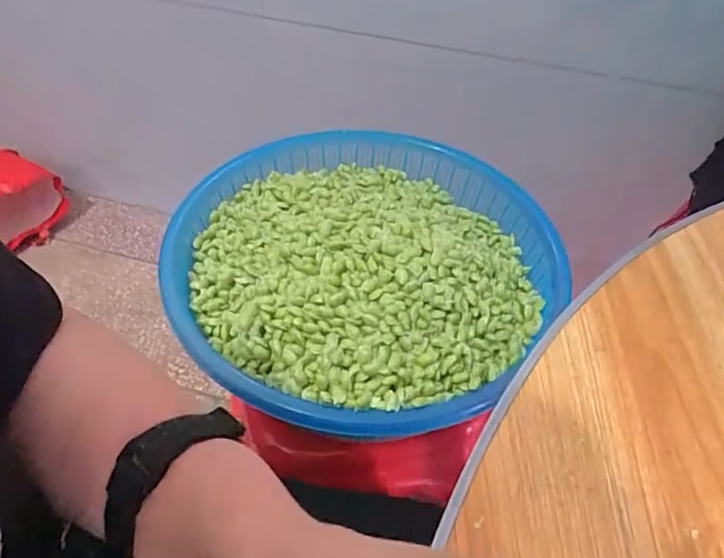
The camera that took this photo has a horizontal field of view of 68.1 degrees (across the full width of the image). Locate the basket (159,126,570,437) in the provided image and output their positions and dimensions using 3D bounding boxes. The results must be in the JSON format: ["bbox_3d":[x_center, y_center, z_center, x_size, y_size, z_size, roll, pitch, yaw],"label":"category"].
[{"bbox_3d":[-0.002,-0.040,0.571,0.367,0.091,0.394,2,47,-2],"label":"basket"}]

